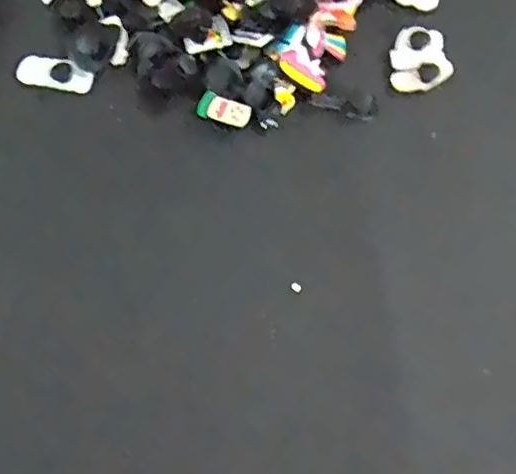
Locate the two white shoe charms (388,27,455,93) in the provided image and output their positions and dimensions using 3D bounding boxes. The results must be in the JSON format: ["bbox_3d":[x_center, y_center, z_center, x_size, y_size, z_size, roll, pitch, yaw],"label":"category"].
[{"bbox_3d":[0.087,-0.097,0.310,0.031,0.008,0.038,-1,71,1],"label":"two white shoe charms"}]

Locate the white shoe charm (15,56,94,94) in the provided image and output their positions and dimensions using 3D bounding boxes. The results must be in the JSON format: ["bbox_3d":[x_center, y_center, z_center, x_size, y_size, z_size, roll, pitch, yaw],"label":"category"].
[{"bbox_3d":[-0.112,-0.089,0.317,0.042,0.010,0.018,8,72,4],"label":"white shoe charm"}]

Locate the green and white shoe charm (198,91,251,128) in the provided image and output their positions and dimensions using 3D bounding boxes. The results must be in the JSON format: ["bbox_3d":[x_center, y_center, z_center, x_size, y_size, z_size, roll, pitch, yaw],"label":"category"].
[{"bbox_3d":[-0.017,-0.066,0.301,0.027,0.004,0.014,15,72,6],"label":"green and white shoe charm"}]

